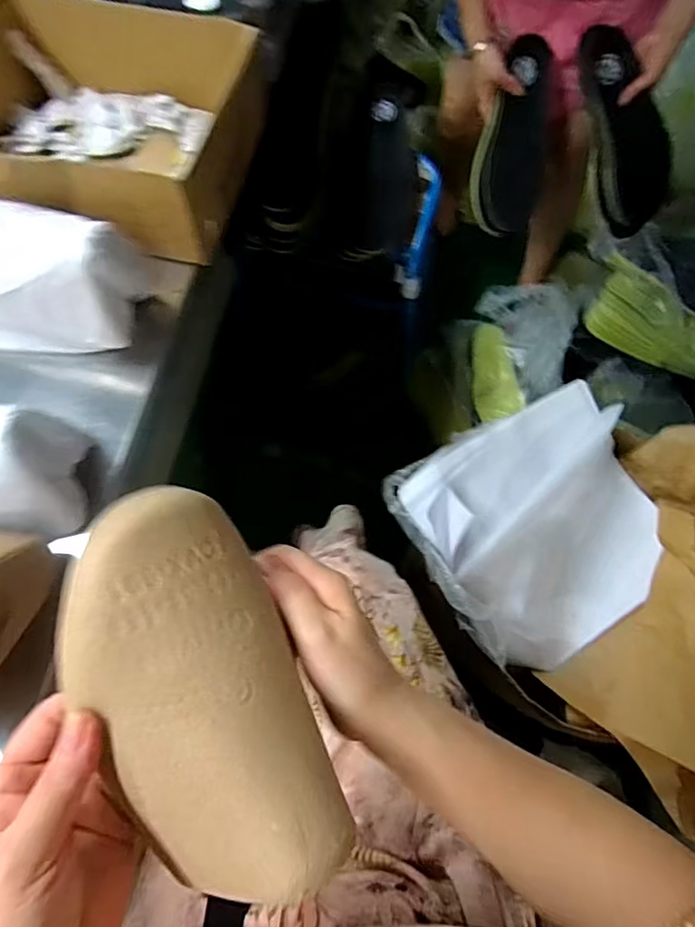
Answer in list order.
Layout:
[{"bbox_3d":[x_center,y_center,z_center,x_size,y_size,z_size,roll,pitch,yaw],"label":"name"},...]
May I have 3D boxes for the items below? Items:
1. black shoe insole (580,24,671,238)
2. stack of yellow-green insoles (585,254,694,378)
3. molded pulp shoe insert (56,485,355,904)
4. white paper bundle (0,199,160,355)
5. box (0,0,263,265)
[{"bbox_3d":[0.465,-0.547,0.876,0.106,0.310,0.037,-9,26,26],"label":"black shoe insole"},{"bbox_3d":[0.663,-0.304,1.137,0.299,0.129,0.093,31,71,9],"label":"stack of yellow-green insoles"},{"bbox_3d":[-0.074,0.104,0.245,0.095,0.043,0.182,-23,72,-11],"label":"molded pulp shoe insert"},{"bbox_3d":[-0.300,-0.160,0.450,0.256,0.118,0.086,6,69,0],"label":"white paper bundle"},{"bbox_3d":[-0.240,-0.341,0.524,0.271,0.091,0.250,16,69,4],"label":"box"}]

